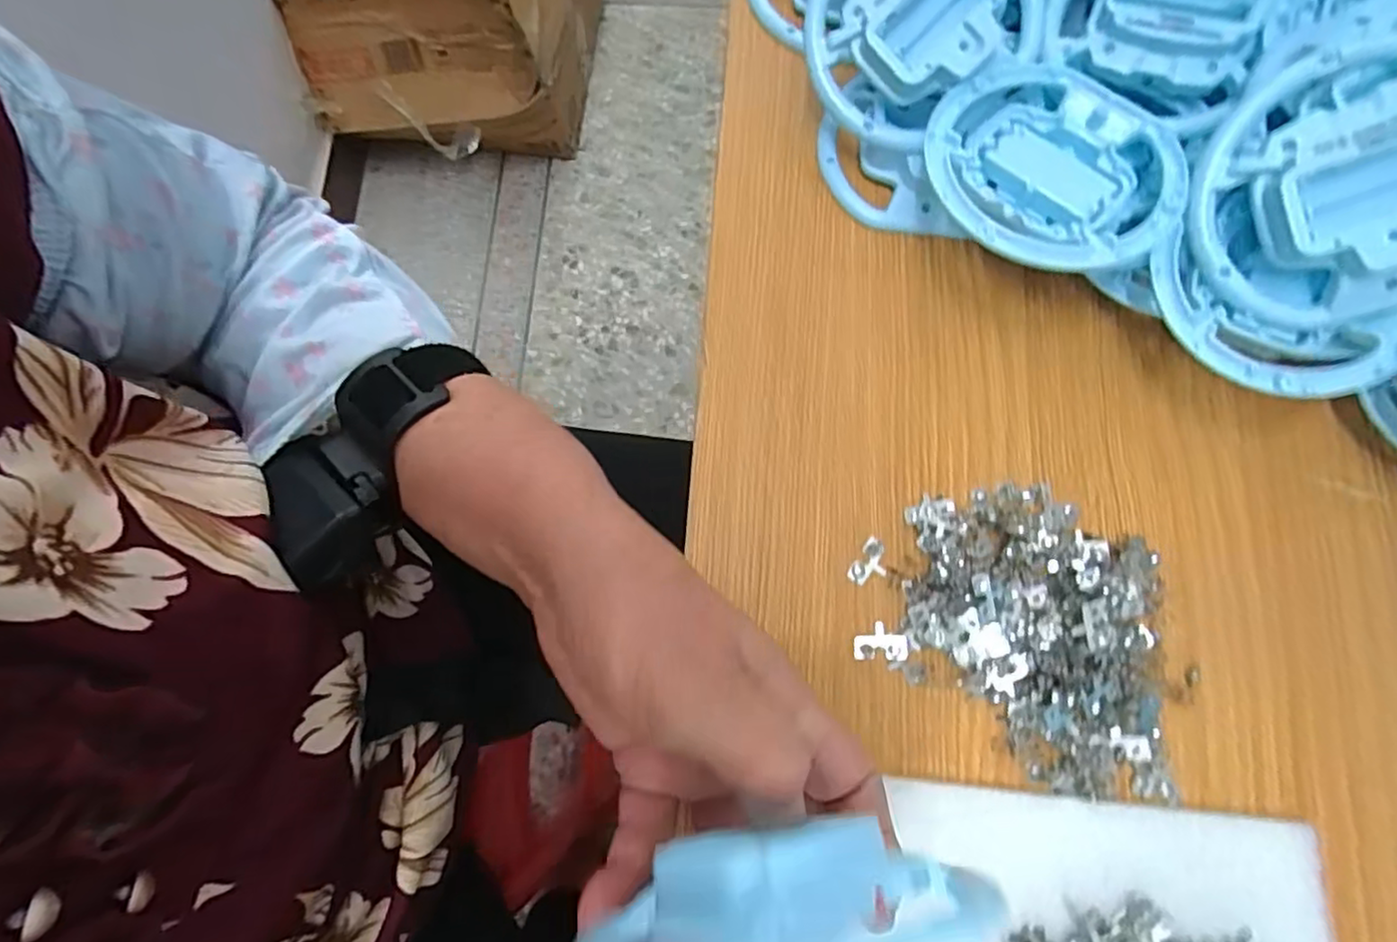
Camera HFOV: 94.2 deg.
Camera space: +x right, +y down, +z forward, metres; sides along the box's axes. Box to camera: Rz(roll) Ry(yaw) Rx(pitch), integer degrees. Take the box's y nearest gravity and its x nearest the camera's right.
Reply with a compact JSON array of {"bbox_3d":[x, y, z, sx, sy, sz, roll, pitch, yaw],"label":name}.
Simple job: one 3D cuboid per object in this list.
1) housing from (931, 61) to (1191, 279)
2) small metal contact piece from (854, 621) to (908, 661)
[{"bbox_3d":[0.149,-0.128,0.278,0.101,0.020,0.101,44,80,9],"label":"housing"},{"bbox_3d":[0.076,0.071,0.271,0.021,0.004,0.015,0,77,-1],"label":"small metal contact piece"}]

